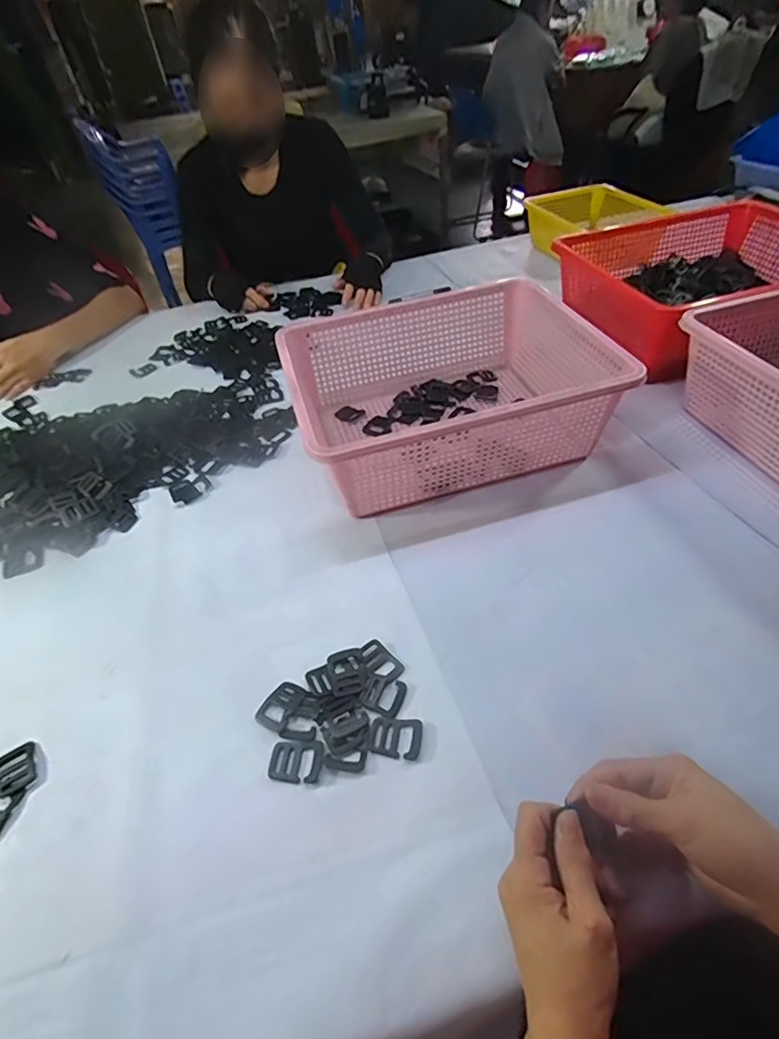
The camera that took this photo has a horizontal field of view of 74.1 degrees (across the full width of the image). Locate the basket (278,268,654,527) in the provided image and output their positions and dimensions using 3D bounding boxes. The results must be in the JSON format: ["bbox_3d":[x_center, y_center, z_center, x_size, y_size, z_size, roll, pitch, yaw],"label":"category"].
[{"bbox_3d":[0.079,-0.167,0.671,0.390,0.128,0.298,-14,46,-7],"label":"basket"}]

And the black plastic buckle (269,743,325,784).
[{"bbox_3d":[-0.076,0.199,0.423,0.045,0.005,0.032,-1,46,6],"label":"black plastic buckle"}]

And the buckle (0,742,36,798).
[{"bbox_3d":[-0.318,0.214,0.440,0.032,0.009,0.039,-33,51,-23],"label":"buckle"}]

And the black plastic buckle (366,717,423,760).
[{"bbox_3d":[0.005,0.179,0.428,0.045,0.004,0.033,7,47,13],"label":"black plastic buckle"}]

